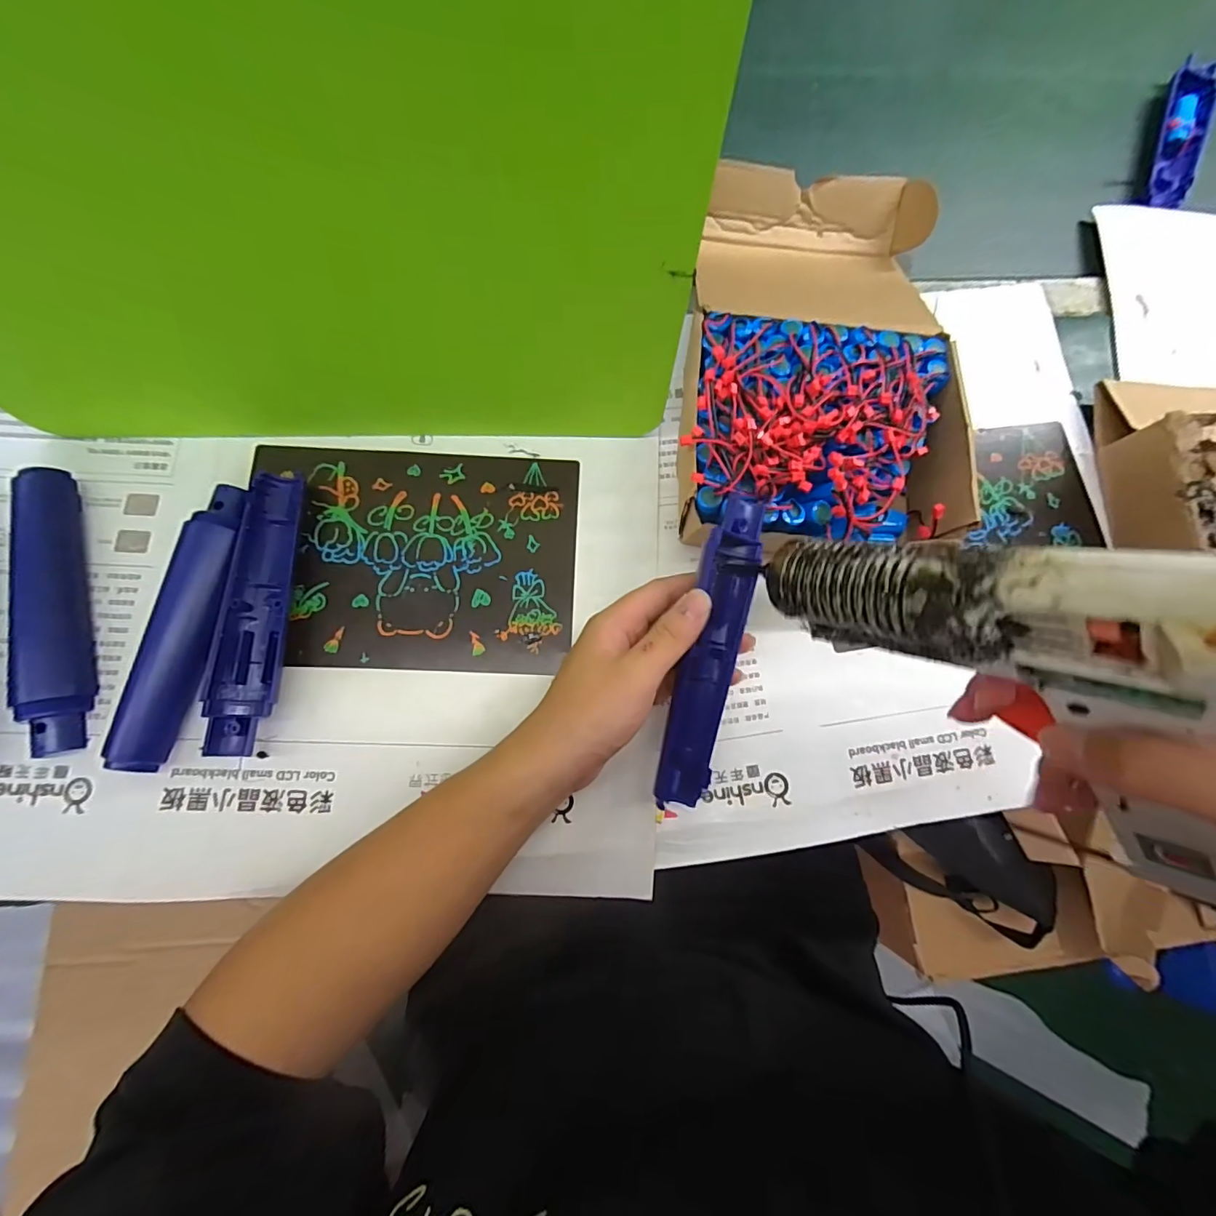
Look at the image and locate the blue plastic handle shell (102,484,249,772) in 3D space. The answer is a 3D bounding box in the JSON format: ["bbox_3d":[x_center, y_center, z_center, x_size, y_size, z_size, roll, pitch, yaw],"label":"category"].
[{"bbox_3d":[-0.244,0.007,0.295,0.034,0.016,0.165,6,77,0],"label":"blue plastic handle shell"}]

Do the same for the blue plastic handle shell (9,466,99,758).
[{"bbox_3d":[-0.318,0.000,0.291,0.029,0.020,0.164,-14,78,-5],"label":"blue plastic handle shell"}]

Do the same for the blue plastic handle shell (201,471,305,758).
[{"bbox_3d":[-0.206,-0.001,0.301,0.037,0.020,0.167,2,77,-1],"label":"blue plastic handle shell"}]

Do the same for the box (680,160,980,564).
[{"bbox_3d":[0.142,-0.179,0.345,0.170,0.075,0.309,6,77,0],"label":"box"}]

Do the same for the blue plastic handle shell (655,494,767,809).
[{"bbox_3d":[0.056,0.023,0.275,0.033,0.023,0.168,13,90,1],"label":"blue plastic handle shell"}]

